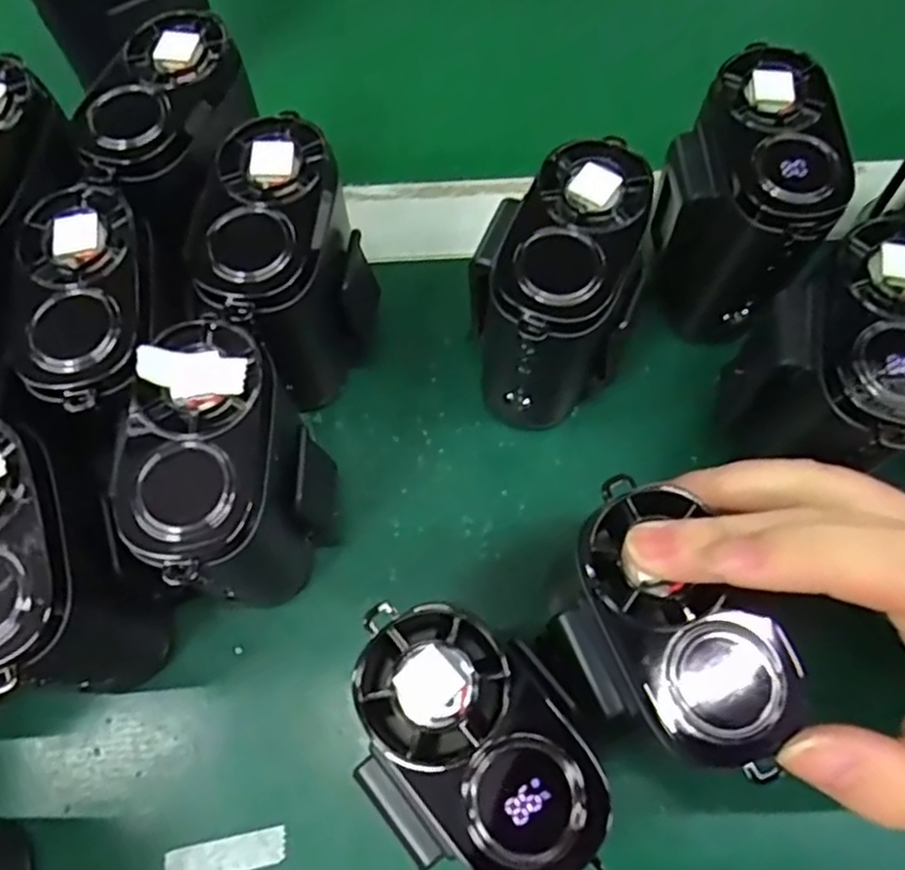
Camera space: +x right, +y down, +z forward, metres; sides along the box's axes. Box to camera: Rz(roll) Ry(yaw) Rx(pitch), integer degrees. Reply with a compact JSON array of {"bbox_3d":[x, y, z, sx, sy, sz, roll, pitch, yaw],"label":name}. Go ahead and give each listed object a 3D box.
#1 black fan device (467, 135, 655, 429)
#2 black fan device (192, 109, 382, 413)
[{"bbox_3d":[0.034,-0.042,0.246,0.047,0.085,0.073,17,70,7],"label":"black fan device"},{"bbox_3d":[-0.051,-0.054,0.250,0.041,0.087,0.071,2,68,2],"label":"black fan device"}]

